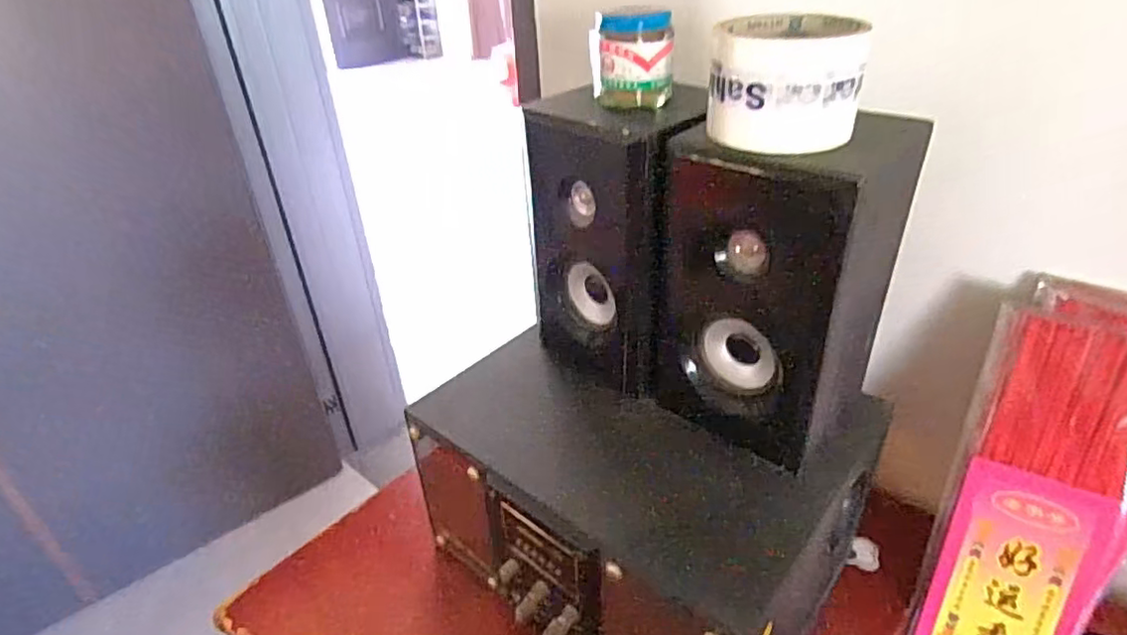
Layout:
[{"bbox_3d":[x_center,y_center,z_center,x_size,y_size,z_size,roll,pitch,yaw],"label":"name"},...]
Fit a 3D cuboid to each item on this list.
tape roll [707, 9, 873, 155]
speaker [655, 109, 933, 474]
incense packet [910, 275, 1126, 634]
[{"bbox_3d":[0.132,-0.140,0.380,0.089,0.062,0.087,5,34,13],"label":"tape roll"},{"bbox_3d":[0.153,-0.027,0.451,0.130,0.205,0.122,-29,41,-33],"label":"speaker"},{"bbox_3d":[0.358,0.187,0.495,0.122,0.420,0.032,17,15,28],"label":"incense packet"}]

